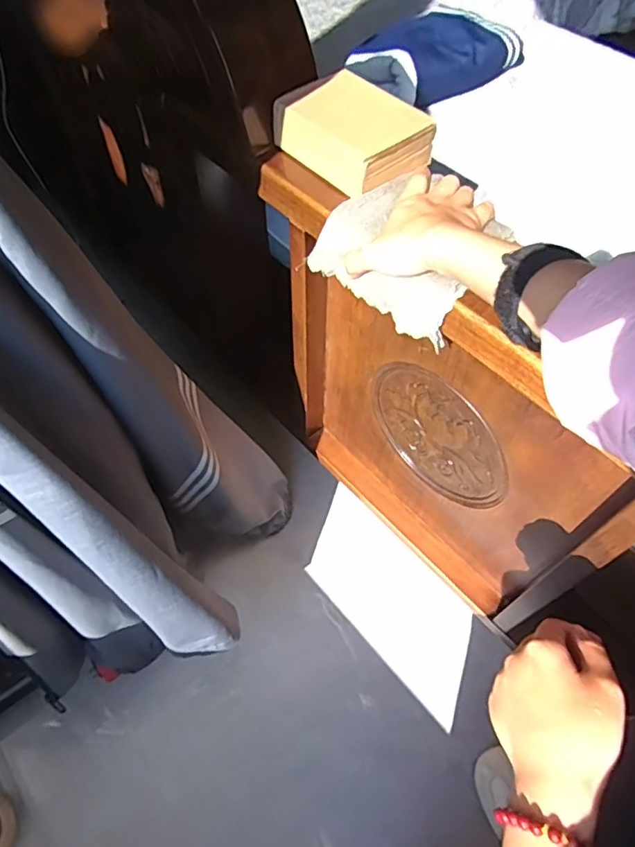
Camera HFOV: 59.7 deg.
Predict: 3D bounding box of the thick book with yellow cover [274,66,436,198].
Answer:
[{"bbox_3d":[0.036,-0.275,0.518,0.098,0.044,0.130,-36,65,-22],"label":"thick book with yellow cover"}]

